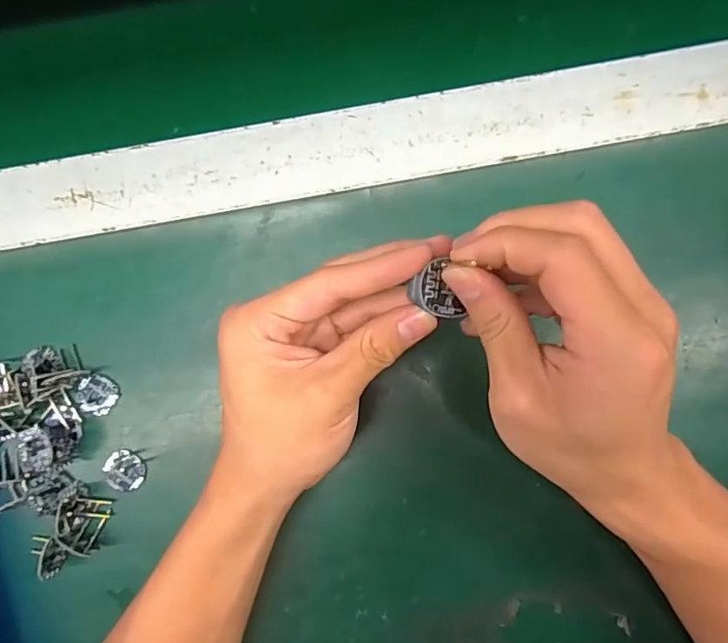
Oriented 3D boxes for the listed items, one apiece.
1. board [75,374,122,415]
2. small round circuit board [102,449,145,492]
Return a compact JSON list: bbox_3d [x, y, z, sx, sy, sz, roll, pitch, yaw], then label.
[{"bbox_3d":[-0.160,0.044,0.314,0.024,0.004,0.023,-3,104,-12],"label":"board"},{"bbox_3d":[-0.142,0.088,0.310,0.024,0.008,0.020,30,88,3],"label":"small round circuit board"}]

